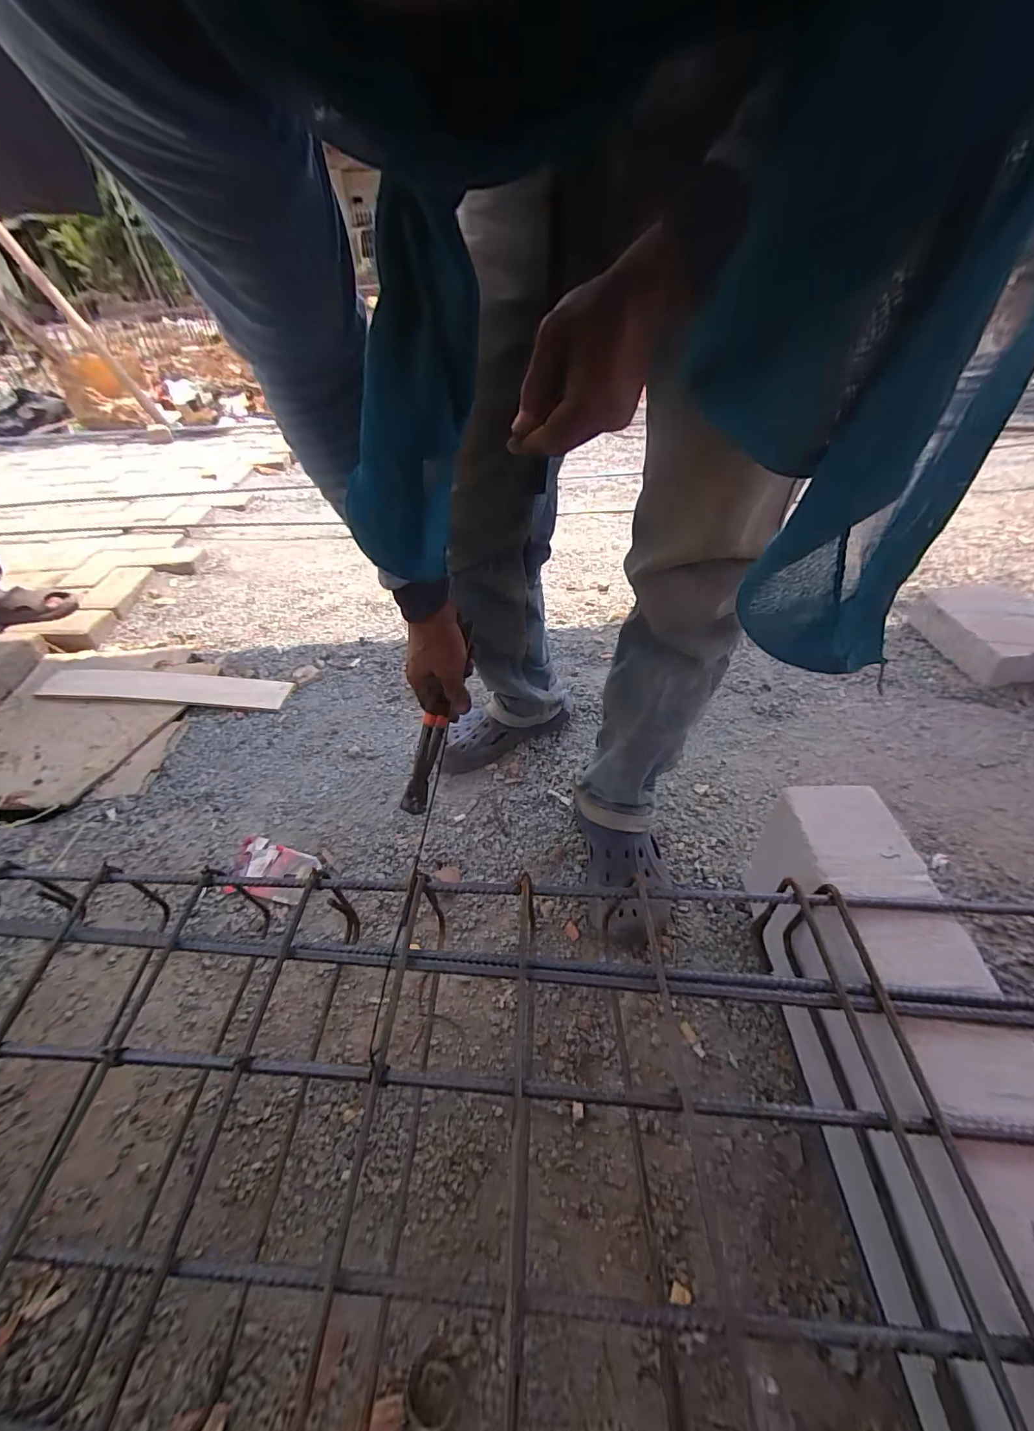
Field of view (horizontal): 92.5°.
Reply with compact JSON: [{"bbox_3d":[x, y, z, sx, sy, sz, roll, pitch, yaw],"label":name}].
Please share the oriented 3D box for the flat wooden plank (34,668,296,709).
[{"bbox_3d":[-0.753,-0.062,1.069,0.567,0.015,0.097,3,45,6],"label":"flat wooden plank"}]

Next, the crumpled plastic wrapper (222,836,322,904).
[{"bbox_3d":[-0.366,0.226,0.732,0.134,0.015,0.087,6,45,11],"label":"crumpled plastic wrapper"}]

